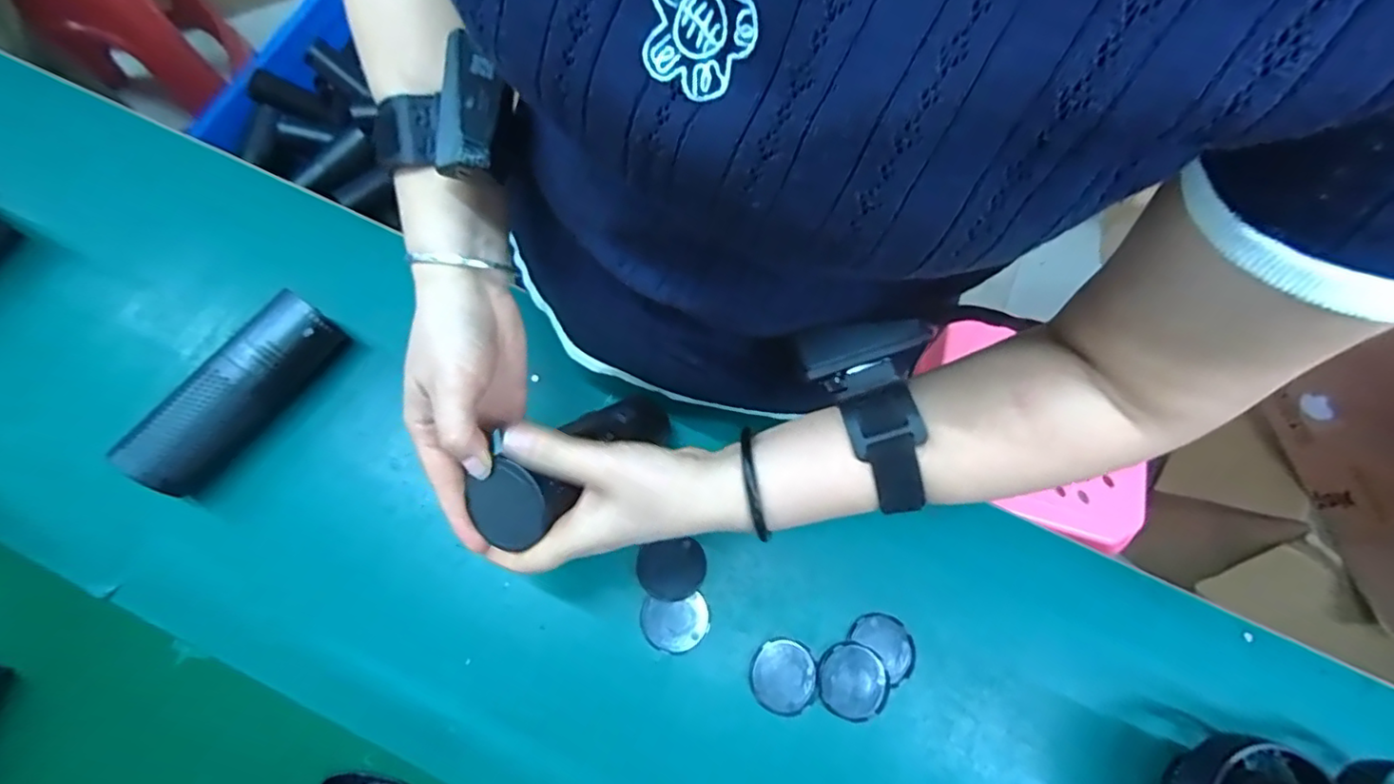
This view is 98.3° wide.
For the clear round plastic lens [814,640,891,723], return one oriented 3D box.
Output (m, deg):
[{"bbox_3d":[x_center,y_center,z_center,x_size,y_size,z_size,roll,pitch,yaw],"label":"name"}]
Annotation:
[{"bbox_3d":[0.113,0.210,0.439,0.051,0.004,0.050,1,72,-2],"label":"clear round plastic lens"}]

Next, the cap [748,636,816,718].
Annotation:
[{"bbox_3d":[0.063,0.208,0.442,0.047,0.006,0.050,1,72,-2],"label":"cap"}]

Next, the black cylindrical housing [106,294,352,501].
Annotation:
[{"bbox_3d":[-0.345,0.000,0.458,0.058,0.057,0.165,31,74,7],"label":"black cylindrical housing"}]

